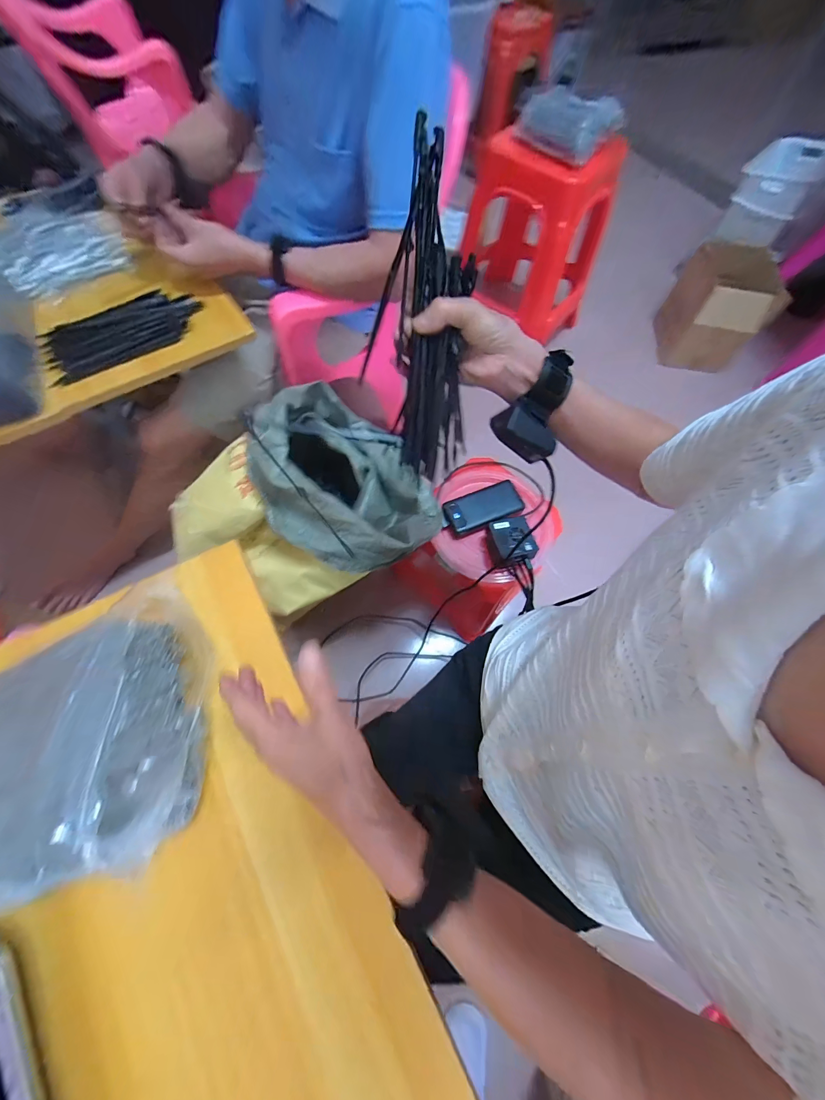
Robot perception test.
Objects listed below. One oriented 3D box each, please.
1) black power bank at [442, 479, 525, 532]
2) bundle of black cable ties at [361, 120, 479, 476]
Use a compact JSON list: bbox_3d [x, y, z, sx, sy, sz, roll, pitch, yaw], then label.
[{"bbox_3d":[0.140,-0.086,0.711,0.153,0.019,0.068,-21,70,-11],"label":"black power bank"},{"bbox_3d":[0.005,-0.199,0.332,0.094,0.253,0.044,-3,29,-4],"label":"bundle of black cable ties"}]

